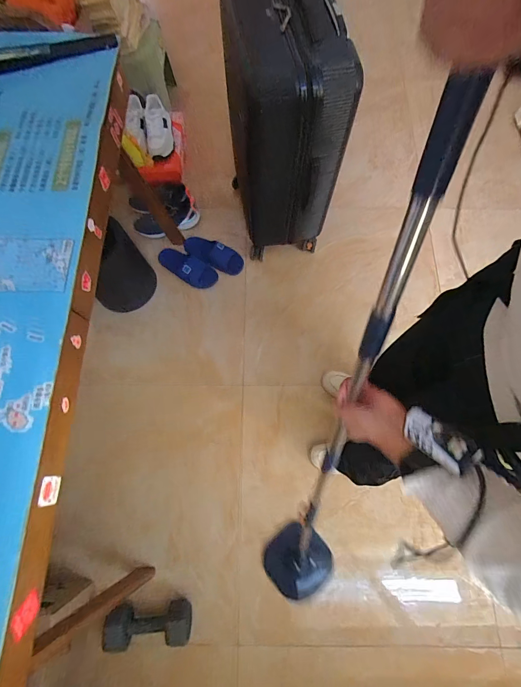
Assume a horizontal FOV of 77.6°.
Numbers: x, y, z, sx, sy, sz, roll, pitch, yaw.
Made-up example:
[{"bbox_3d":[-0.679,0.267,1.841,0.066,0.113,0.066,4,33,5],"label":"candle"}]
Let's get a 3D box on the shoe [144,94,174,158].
[{"bbox_3d":[-0.410,-0.880,1.312,0.088,0.123,0.267,-2,73,1],"label":"shoe"}]

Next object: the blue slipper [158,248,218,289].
[{"bbox_3d":[-0.315,-0.322,1.370,0.248,0.096,0.109,30,76,10],"label":"blue slipper"}]

